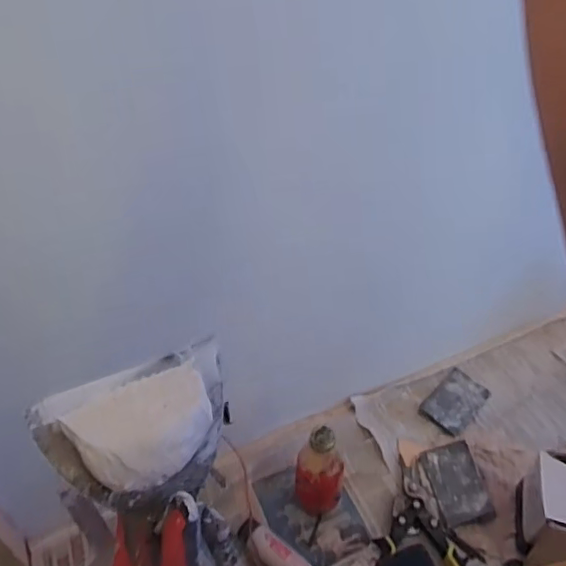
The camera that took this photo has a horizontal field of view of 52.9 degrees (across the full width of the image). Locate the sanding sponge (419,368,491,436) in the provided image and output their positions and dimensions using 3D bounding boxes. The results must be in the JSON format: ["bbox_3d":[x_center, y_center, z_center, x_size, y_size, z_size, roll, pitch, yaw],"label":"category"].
[{"bbox_3d":[0.272,0.189,0.906,0.108,0.011,0.073,-35,54,-28],"label":"sanding sponge"}]

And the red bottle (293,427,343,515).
[{"bbox_3d":[0.047,0.249,0.732,0.061,0.179,0.049,6,46,7],"label":"red bottle"}]

